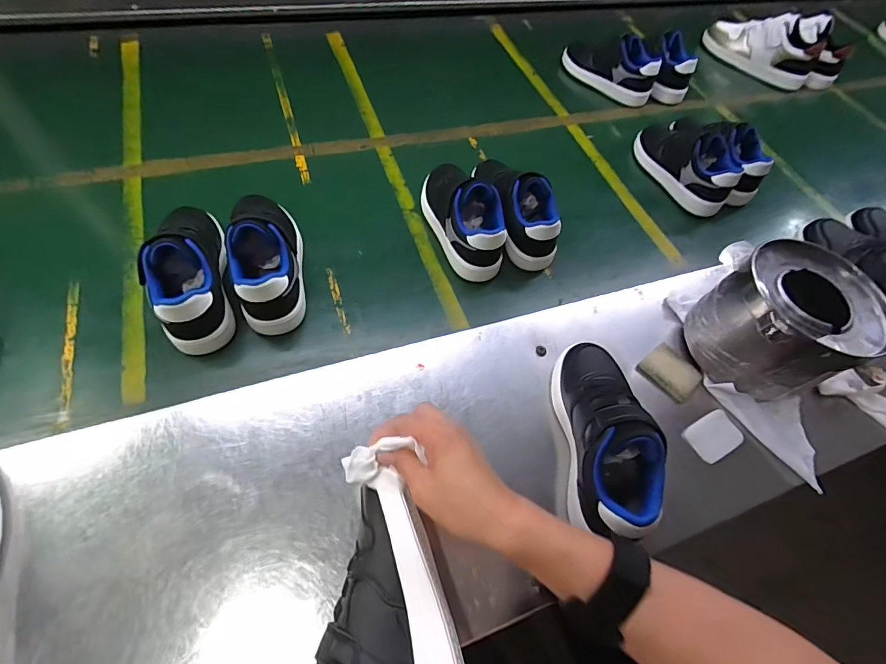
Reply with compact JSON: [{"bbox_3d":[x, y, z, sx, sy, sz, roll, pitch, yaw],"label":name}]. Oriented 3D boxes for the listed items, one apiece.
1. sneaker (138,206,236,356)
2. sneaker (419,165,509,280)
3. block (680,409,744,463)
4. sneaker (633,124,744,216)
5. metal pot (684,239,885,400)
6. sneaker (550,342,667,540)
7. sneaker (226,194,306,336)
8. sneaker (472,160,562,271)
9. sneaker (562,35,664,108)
[{"bbox_3d":[-0.281,-0.076,0.461,0.074,0.095,0.191,-9,62,-13],"label":"sneaker"},{"bbox_3d":[0.033,-0.166,0.552,0.085,0.088,0.181,-17,64,-17],"label":"sneaker"},{"bbox_3d":[0.294,0.114,0.450,0.064,0.013,0.042,-22,65,-22],"label":"block"},{"bbox_3d":[0.393,-0.284,0.673,0.080,0.089,0.187,-19,65,-18],"label":"sneaker"},{"bbox_3d":[0.361,-0.006,0.454,0.145,0.124,0.137,4,58,-7],"label":"metal pot"},{"bbox_3d":[0.157,0.088,0.389,0.074,0.091,0.186,2,60,-6],"label":"sneaker"},{"bbox_3d":[-0.203,-0.097,0.479,0.070,0.094,0.185,-8,62,-13],"label":"sneaker"},{"bbox_3d":[0.100,-0.175,0.559,0.065,0.085,0.183,-19,77,-15],"label":"sneaker"},{"bbox_3d":[0.320,-0.517,0.793,0.190,0.082,0.070,34,61,11],"label":"sneaker"}]

